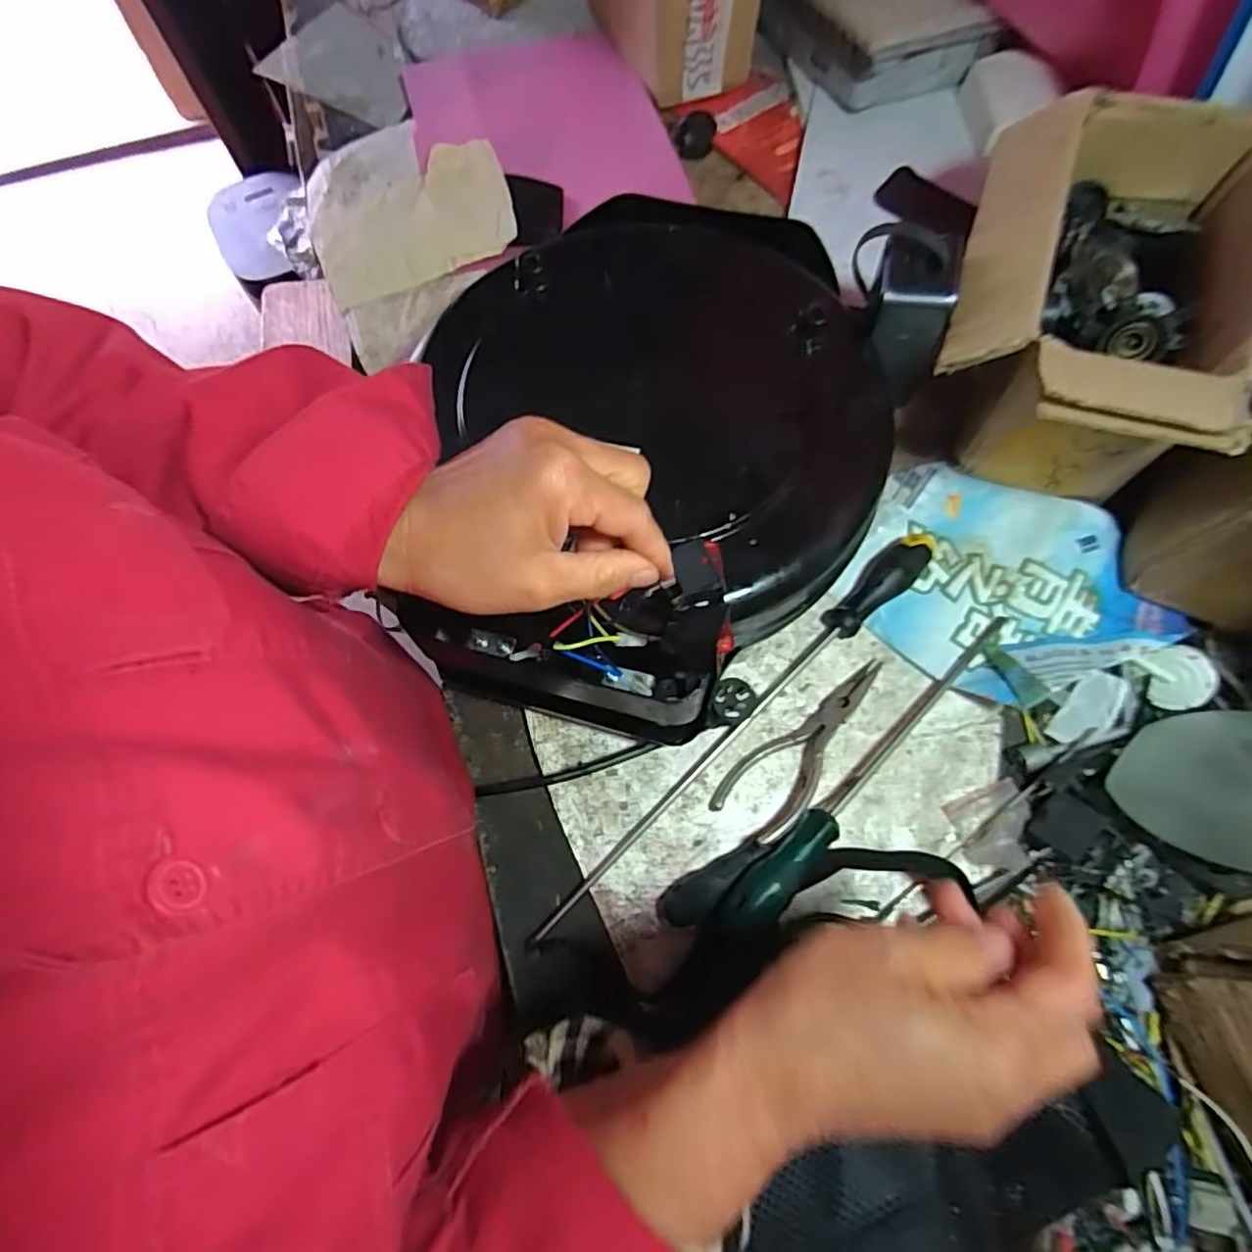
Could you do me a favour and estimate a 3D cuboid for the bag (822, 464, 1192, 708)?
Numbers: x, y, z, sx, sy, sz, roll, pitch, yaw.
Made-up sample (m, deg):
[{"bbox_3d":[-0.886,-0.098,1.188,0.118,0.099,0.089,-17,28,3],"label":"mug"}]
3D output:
[{"bbox_3d":[0.275,-0.029,0.460,0.211,0.034,0.172,29,76,9],"label":"bag"}]

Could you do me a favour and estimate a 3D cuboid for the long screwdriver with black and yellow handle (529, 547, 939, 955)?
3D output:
[{"bbox_3d":[0.077,0.068,0.447,0.386,0.025,0.027,-42,77,-11],"label":"long screwdriver with black and yellow handle"}]

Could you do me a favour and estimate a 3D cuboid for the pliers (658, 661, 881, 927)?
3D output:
[{"bbox_3d":[0.099,0.103,0.435,0.223,0.023,0.050,-44,77,-11],"label":"pliers"}]

